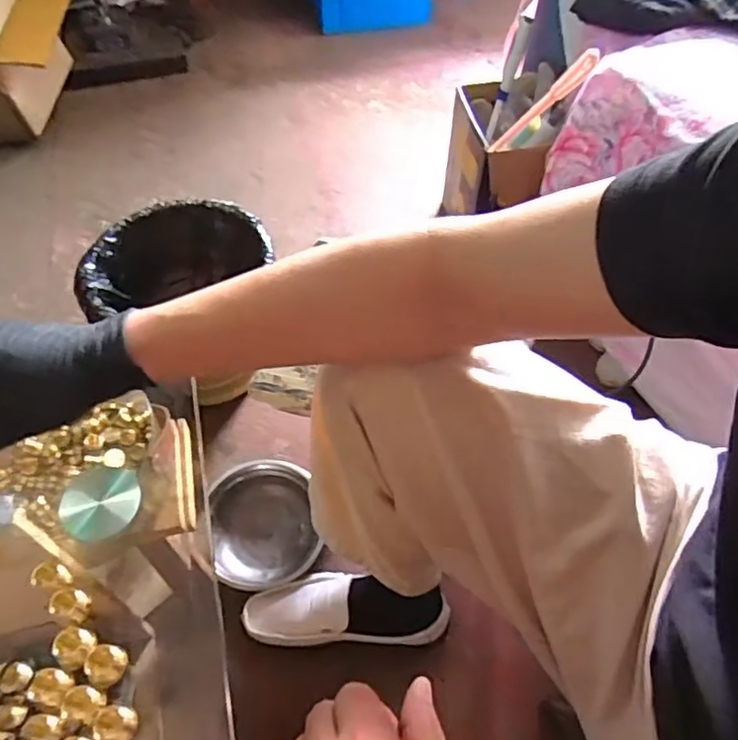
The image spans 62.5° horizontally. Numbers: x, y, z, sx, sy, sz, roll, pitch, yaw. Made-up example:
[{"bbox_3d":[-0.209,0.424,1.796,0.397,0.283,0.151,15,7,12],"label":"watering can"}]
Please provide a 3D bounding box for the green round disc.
[{"bbox_3d":[-0.180,0.089,0.409,0.047,0.004,0.049,8,68,-21],"label":"green round disc"}]

